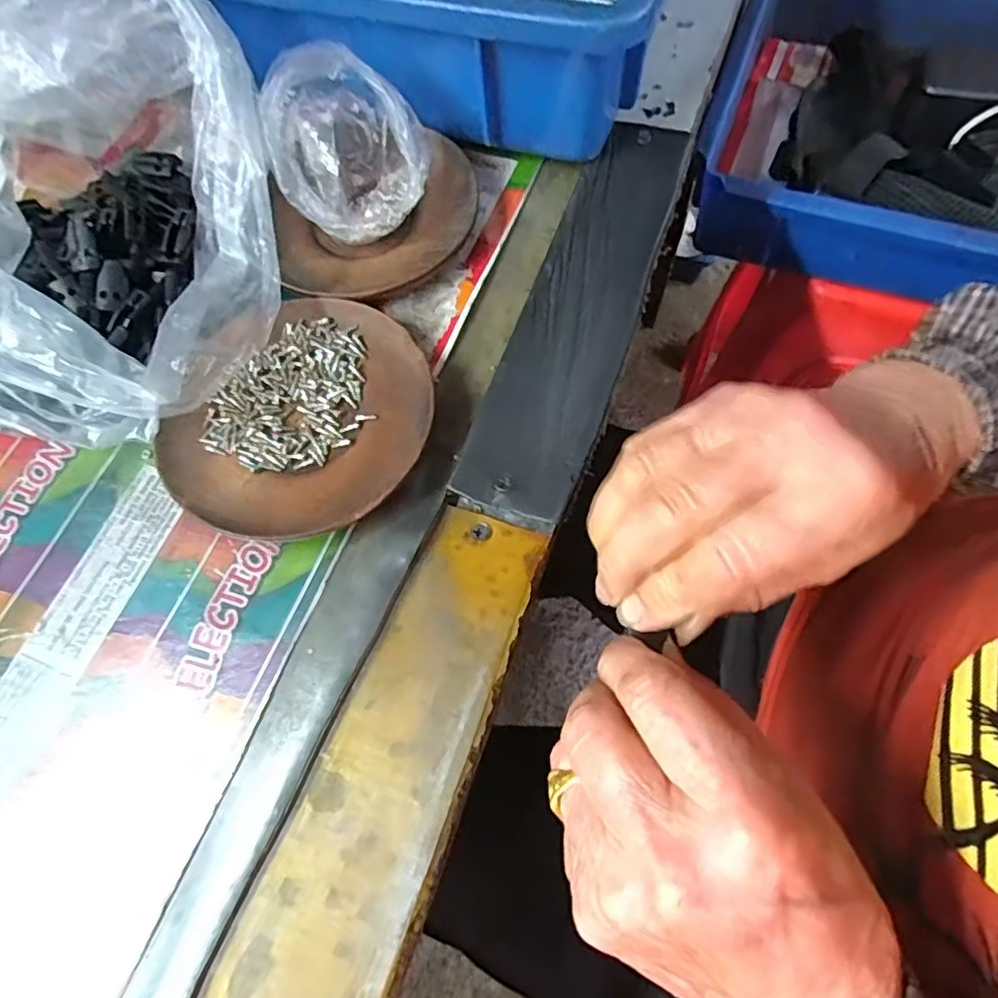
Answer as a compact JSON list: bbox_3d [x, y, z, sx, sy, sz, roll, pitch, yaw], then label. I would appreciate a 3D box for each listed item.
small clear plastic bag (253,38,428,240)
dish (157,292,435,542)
[{"bbox_3d":[-0.070,-0.166,0.293,0.072,0.051,0.072,-16,67,-3],"label":"small clear plastic bag"},{"bbox_3d":[-0.080,-0.033,0.265,0.098,0.016,0.112,36,74,16],"label":"dish"}]

